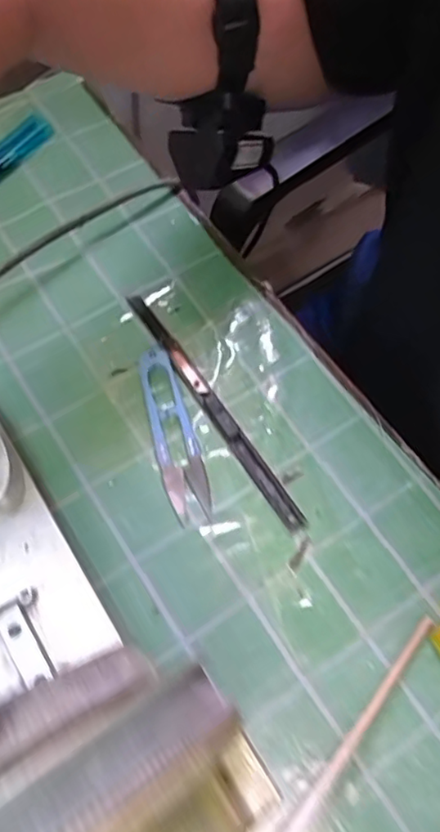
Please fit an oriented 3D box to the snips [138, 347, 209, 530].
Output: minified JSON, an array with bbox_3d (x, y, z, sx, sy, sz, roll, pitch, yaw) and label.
[{"bbox_3d":[-0.027,0.007,0.338,0.024,0.007,0.105,-13,67,-8],"label":"snips"}]

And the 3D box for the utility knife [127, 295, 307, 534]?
[{"bbox_3d":[-0.005,-0.008,0.347,0.013,0.007,0.173,-31,70,-15],"label":"utility knife"}]

